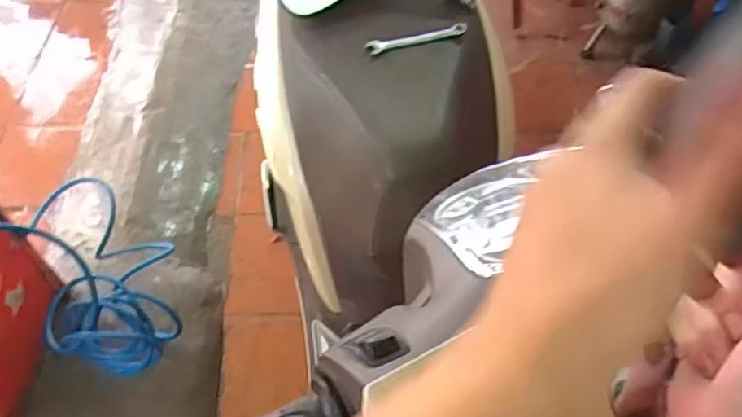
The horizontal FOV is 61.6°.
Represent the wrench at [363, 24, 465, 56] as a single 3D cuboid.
[{"bbox_3d":[0.071,-0.261,0.954,0.162,0.013,0.019,-16,56,-11],"label":"wrench"}]

